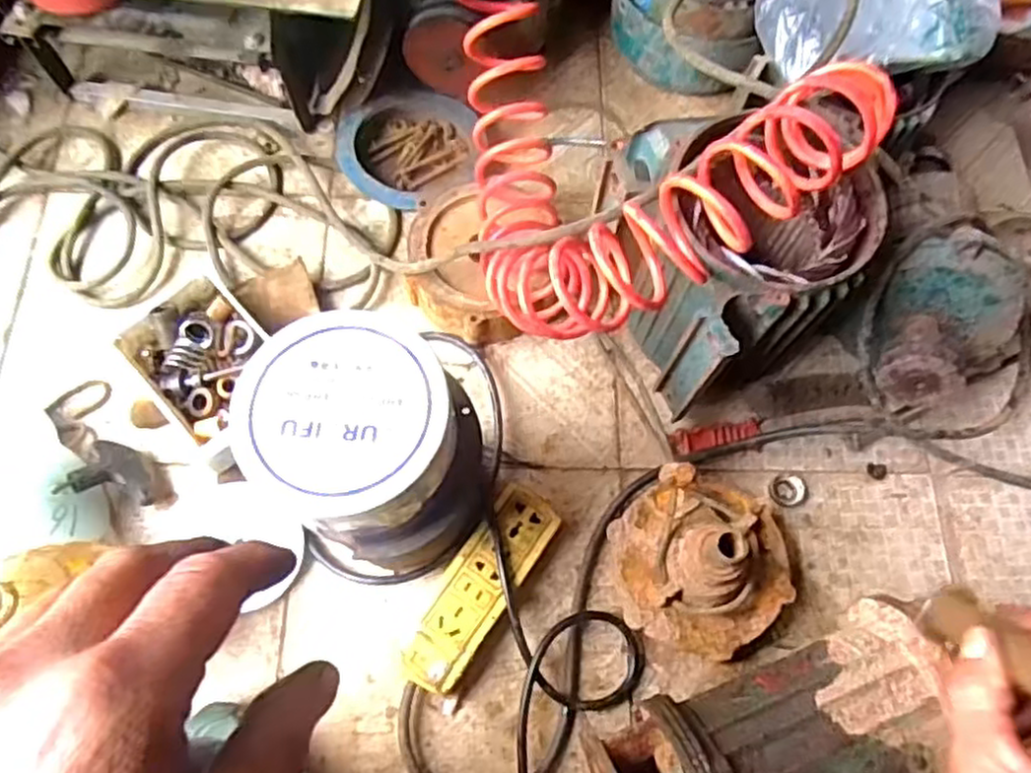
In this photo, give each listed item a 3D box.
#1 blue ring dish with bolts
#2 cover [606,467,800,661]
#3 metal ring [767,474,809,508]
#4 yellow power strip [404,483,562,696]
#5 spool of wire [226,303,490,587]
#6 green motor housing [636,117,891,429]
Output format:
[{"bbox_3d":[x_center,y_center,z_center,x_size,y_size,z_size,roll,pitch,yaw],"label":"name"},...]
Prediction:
[{"bbox_3d":[-0.112,-0.254,0.763,0.137,0.054,0.149,1,69,-2],"label":"blue ring dish with bolts"},{"bbox_3d":[0.162,0.141,0.597,0.144,0.122,0.147,-7,70,-5],"label":"cover"},{"bbox_3d":[0.254,0.096,0.674,0.036,0.007,0.030,-4,70,-4],"label":"metal ring"},{"bbox_3d":[-0.030,0.171,0.626,0.057,0.029,0.177,34,72,10],"label":"yellow power strip"},{"bbox_3d":[-0.092,0.028,0.453,0.133,0.093,0.140,-11,71,-6],"label":"spool of wire"},{"bbox_3d":[0.202,-0.081,0.636,0.162,0.207,0.173,-8,71,-5],"label":"green motor housing"}]

